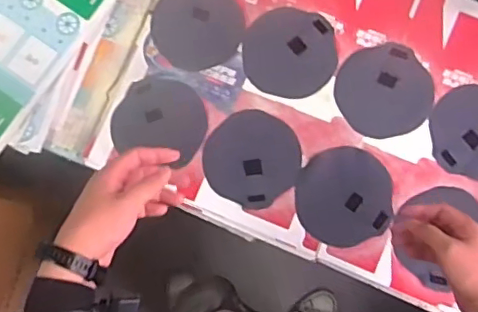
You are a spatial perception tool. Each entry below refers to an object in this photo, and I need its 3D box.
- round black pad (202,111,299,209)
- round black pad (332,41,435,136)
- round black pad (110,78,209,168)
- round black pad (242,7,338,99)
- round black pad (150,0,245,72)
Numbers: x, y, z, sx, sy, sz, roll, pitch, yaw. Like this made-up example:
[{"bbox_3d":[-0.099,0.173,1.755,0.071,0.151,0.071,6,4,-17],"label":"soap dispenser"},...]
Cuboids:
[{"bbox_3d":[0.020,0.003,0.861,0.143,0.010,0.140,-1,82,5],"label":"round black pad"},{"bbox_3d":[0.227,-0.102,0.867,0.137,0.005,0.141,0,85,2],"label":"round black pad"},{"bbox_3d":[-0.124,-0.060,0.901,0.149,0.009,0.130,18,84,7],"label":"round black pad"},{"bbox_3d":[0.079,-0.165,0.881,0.144,0.007,0.136,-1,82,5],"label":"round black pad"},{"bbox_3d":[-0.067,-0.211,0.901,0.141,0.007,0.147,-1,82,5],"label":"round black pad"}]

